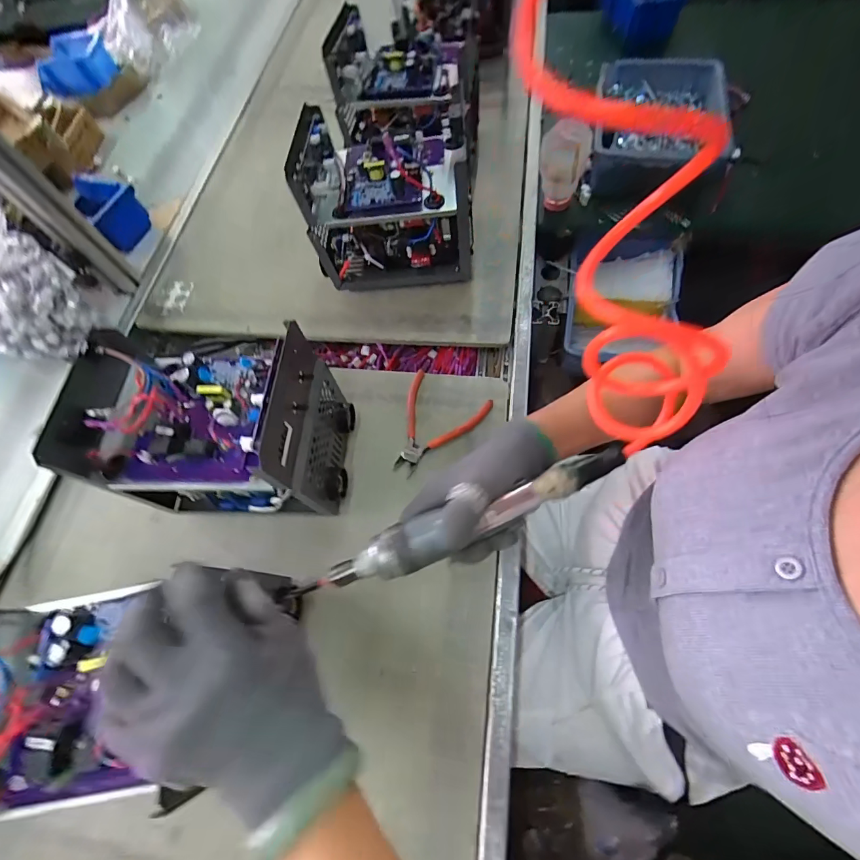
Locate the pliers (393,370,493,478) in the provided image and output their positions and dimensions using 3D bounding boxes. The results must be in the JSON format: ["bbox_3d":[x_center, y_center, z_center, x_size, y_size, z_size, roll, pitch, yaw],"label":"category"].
[{"bbox_3d":[-0.001,-0.005,0.531,0.108,0.011,0.135,28,71,17],"label":"pliers"}]

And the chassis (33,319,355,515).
[{"bbox_3d":[-0.219,-0.002,0.449,0.226,0.168,0.147,-1,65,6],"label":"chassis"}]

